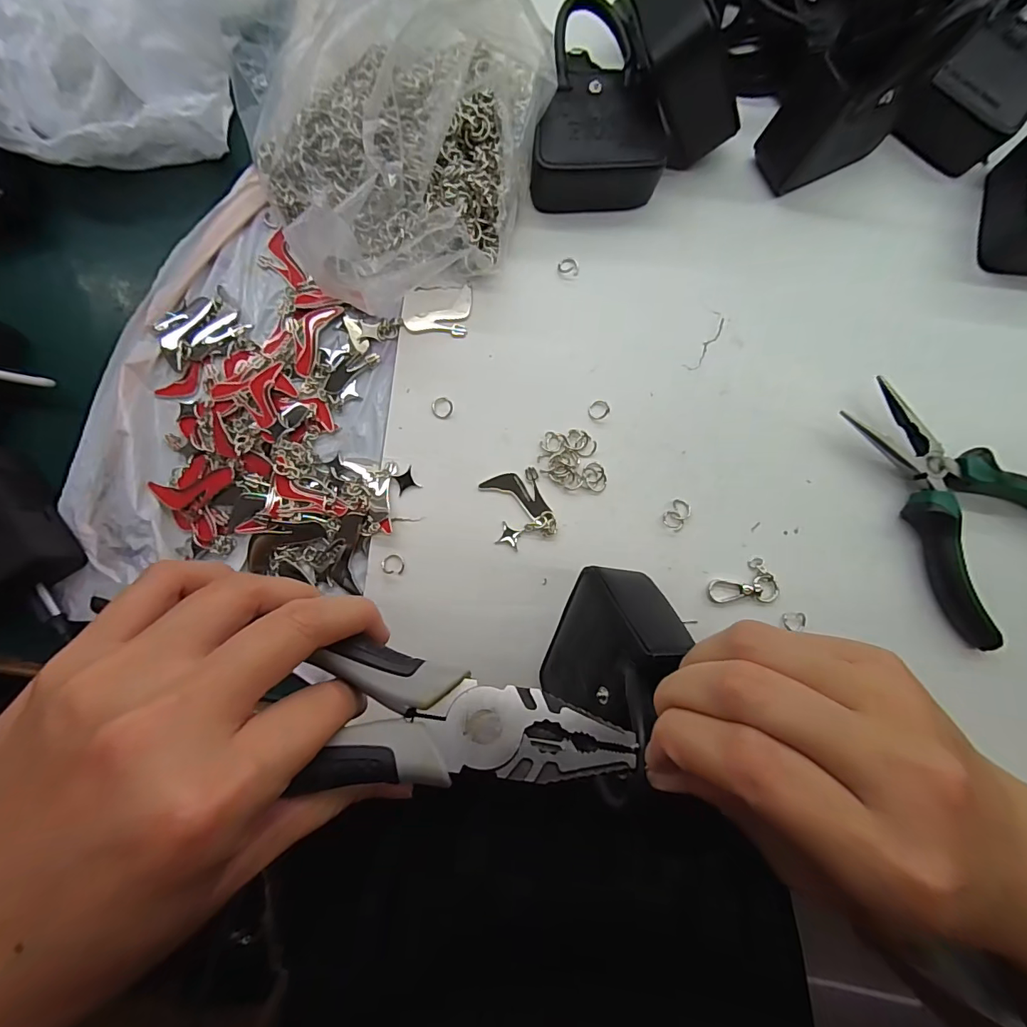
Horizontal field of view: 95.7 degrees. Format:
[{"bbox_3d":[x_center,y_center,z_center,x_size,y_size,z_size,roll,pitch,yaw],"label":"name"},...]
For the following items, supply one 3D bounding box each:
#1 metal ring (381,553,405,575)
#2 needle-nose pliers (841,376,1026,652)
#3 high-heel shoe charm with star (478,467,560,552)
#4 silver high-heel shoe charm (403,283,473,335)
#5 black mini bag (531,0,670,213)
[{"bbox_3d":[-0.068,0.029,0.264,0.013,0.004,0.012,0,80,-1],"label":"metal ring"},{"bbox_3d":[0.249,-0.005,0.268,0.147,0.022,0.092,45,85,3],"label":"needle-nose pliers"},{"bbox_3d":[0.003,-0.004,0.269,0.034,0.005,0.042,-17,85,-3],"label":"high-heel shoe charm with star"},{"bbox_3d":[-0.046,-0.125,0.282,0.039,0.004,0.031,2,84,-1],"label":"silver high-heel shoe charm"},{"bbox_3d":[0.052,-0.236,0.276,0.075,0.044,0.104,4,84,-1],"label":"black mini bag"}]

